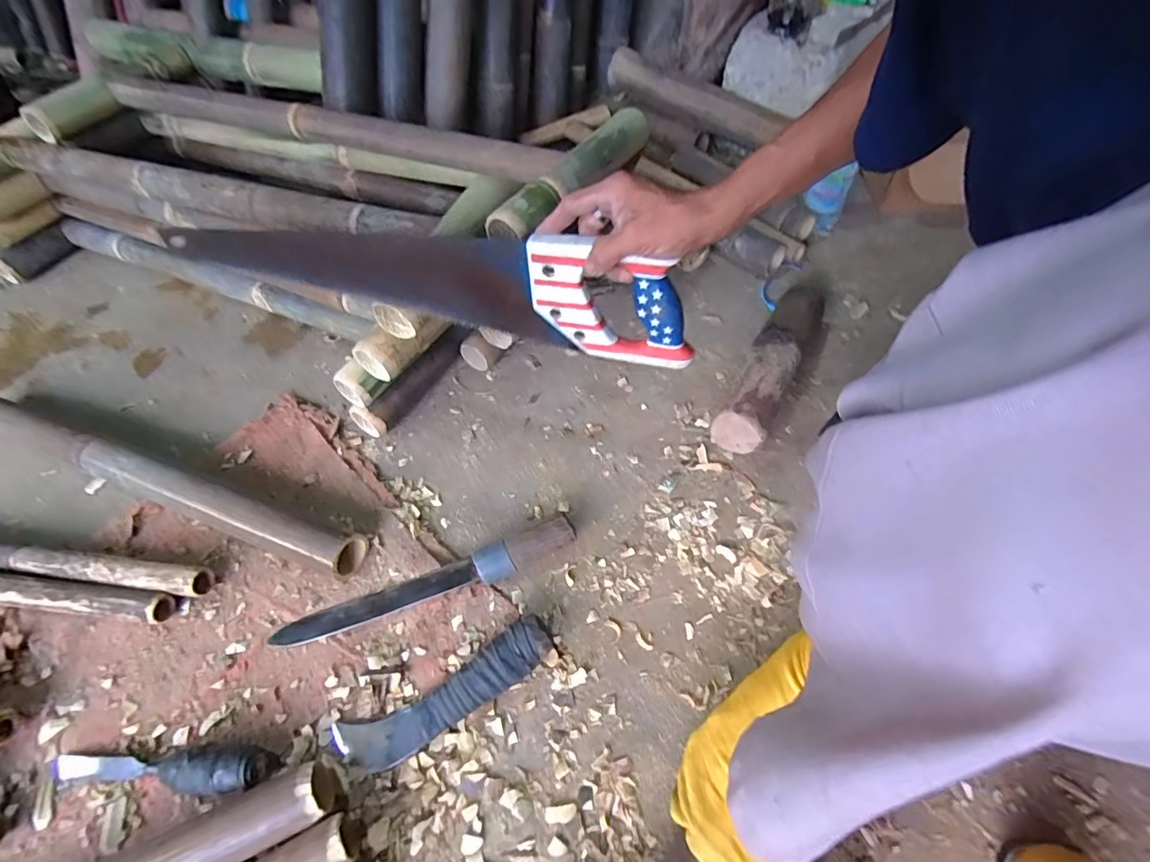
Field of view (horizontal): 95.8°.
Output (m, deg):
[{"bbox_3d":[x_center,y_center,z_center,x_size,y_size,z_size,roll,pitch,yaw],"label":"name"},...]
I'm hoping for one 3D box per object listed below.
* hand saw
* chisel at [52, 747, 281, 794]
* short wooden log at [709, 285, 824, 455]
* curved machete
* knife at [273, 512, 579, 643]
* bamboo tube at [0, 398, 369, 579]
[{"bbox_3d":[-0.134,-0.144,0.476,0.474,0.106,0.034,11,55,7],"label":"hand saw"},{"bbox_3d":[-0.370,0.297,0.455,0.201,0.033,0.032,-1,54,2],"label":"chisel"},{"bbox_3d":[0.253,-0.082,0.662,0.062,0.091,0.251,25,59,20],"label":"short wooden log"},{"bbox_3d":[-0.119,0.245,0.482,0.209,0.042,0.051,-23,56,-14],"label":"curved machete"},{"bbox_3d":[-0.153,0.158,0.546,0.315,0.036,0.041,-16,55,-8],"label":"knife"},{"bbox_3d":[-0.549,0.046,0.637,0.678,0.057,0.058,15,56,14],"label":"bamboo tube"}]

